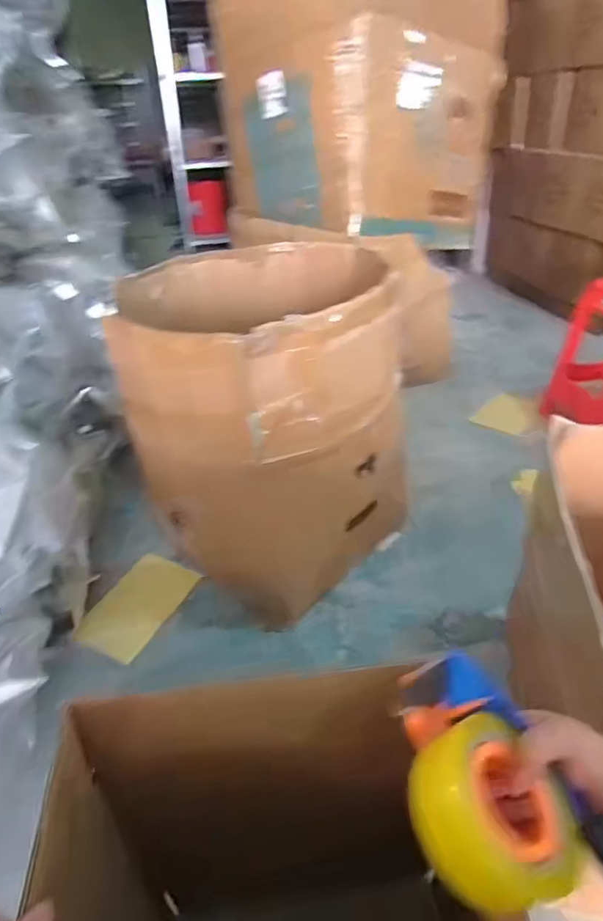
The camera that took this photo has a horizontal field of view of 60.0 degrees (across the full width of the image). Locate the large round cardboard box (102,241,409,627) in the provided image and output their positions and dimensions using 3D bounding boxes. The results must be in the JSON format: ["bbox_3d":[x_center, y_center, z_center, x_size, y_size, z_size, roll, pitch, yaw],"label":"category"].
[{"bbox_3d":[-0.086,-0.096,1.293,0.630,0.681,0.669,-17,36,-20],"label":"large round cardboard box"}]

